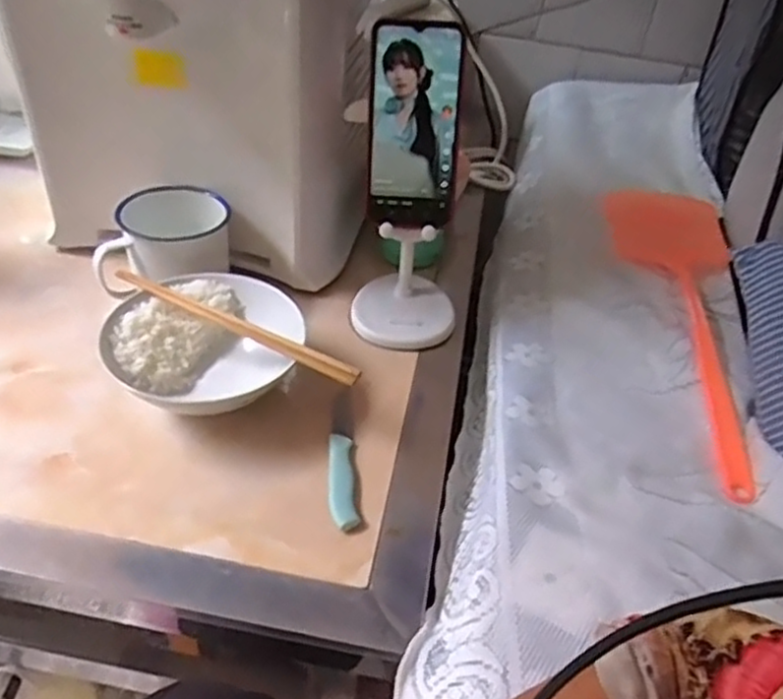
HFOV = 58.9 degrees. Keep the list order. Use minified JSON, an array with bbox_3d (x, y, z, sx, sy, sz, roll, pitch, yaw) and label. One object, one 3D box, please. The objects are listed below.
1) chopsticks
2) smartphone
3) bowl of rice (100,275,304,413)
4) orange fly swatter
[{"bbox_3d":[-0.126,-0.022,0.548,0.229,0.012,0.017,24,43,19],"label":"chopsticks"},{"bbox_3d":[0.019,-0.182,0.571,0.073,0.159,0.009,5,22,5],"label":"smartphone"},{"bbox_3d":[-0.151,0.002,0.571,0.152,0.062,0.135,2,40,-6],"label":"bowl of rice"},{"bbox_3d":[0.291,-0.045,0.687,0.125,0.019,0.453,11,40,4],"label":"orange fly swatter"}]

